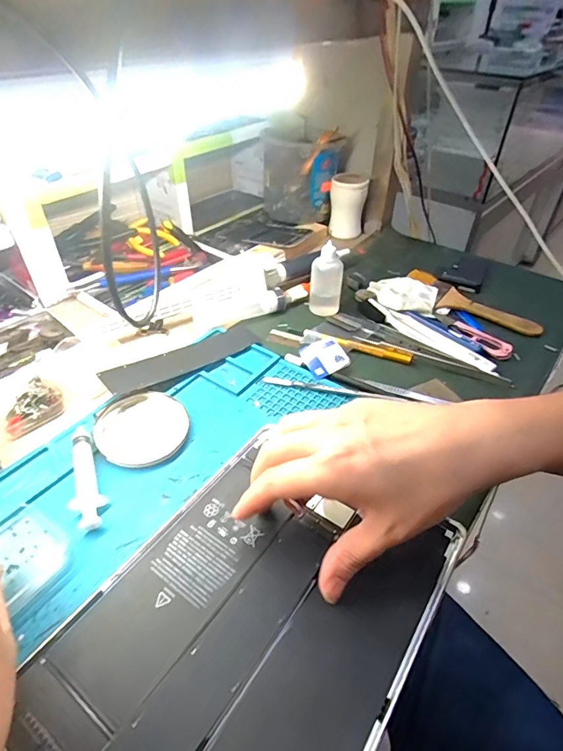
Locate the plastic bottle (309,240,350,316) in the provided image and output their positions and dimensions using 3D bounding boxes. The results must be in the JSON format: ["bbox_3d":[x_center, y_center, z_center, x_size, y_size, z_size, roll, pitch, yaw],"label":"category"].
[{"bbox_3d":[0.051,-0.110,0.490,0.028,0.074,0.028,34,51,31],"label":"plastic bottle"}]

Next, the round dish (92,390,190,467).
[{"bbox_3d":[-0.117,0.043,0.367,0.073,0.009,0.076,1,42,-1],"label":"round dish"}]

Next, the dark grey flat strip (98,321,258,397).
[{"bbox_3d":[-0.093,-0.016,0.432,0.163,0.009,0.036,-28,64,-37],"label":"dark grey flat strip"}]

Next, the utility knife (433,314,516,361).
[{"bbox_3d":[0.205,-0.049,0.472,0.020,0.011,0.095,-20,46,-23],"label":"utility knife"}]

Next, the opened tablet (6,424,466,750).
[{"bbox_3d":[-0.019,0.143,0.257,0.170,0.010,0.227,26,47,25],"label":"opened tablet"}]

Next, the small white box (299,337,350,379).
[{"bbox_3d":[0.044,-0.020,0.444,0.042,0.010,0.046,-27,53,-12],"label":"small white box"}]

